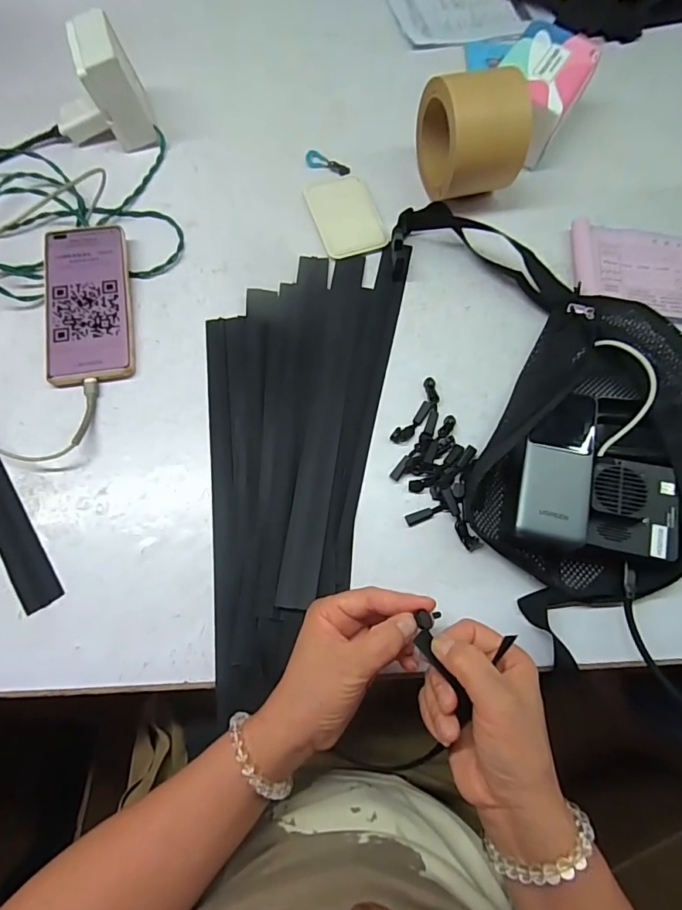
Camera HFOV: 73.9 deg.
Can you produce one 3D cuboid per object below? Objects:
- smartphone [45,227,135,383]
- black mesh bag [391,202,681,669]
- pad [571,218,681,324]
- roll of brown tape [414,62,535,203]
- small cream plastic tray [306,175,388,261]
[{"bbox_3d":[-0.247,-0.150,0.443,0.077,0.010,0.167,-9,76,-5],"label":"smartphone"},{"bbox_3d":[0.209,-0.074,0.411,0.243,0.053,0.403,-10,72,-5],"label":"black mesh bag"},{"bbox_3d":[0.340,-0.189,0.476,0.188,0.010,0.109,8,72,1],"label":"pad"},{"bbox_3d":[0.131,-0.329,0.460,0.077,0.120,0.105,-14,73,-6],"label":"roll of brown tape"},{"bbox_3d":[0.005,-0.259,0.488,0.066,0.008,0.099,-18,78,-6],"label":"small cream plastic tray"}]

